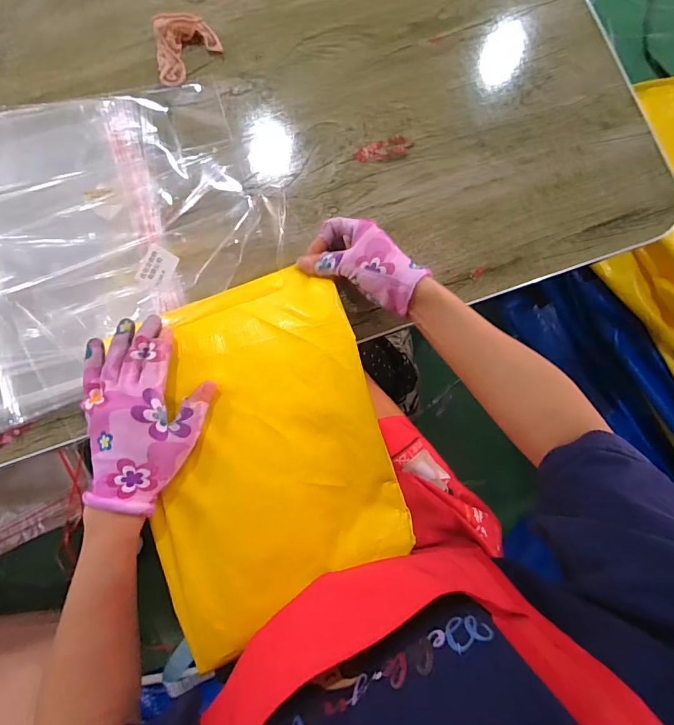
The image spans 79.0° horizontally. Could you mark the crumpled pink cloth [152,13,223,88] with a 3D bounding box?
[{"bbox_3d":[-0.184,-0.391,0.504,0.075,0.019,0.090,-8,81,-2],"label":"crumpled pink cloth"}]

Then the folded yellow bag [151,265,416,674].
[{"bbox_3d":[-0.066,0.080,0.392,0.219,0.038,0.310,-17,81,-4],"label":"folded yellow bag"}]

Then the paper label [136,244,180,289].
[{"bbox_3d":[-0.170,-0.090,0.388,0.029,0.004,0.036,24,92,-11],"label":"paper label"}]

